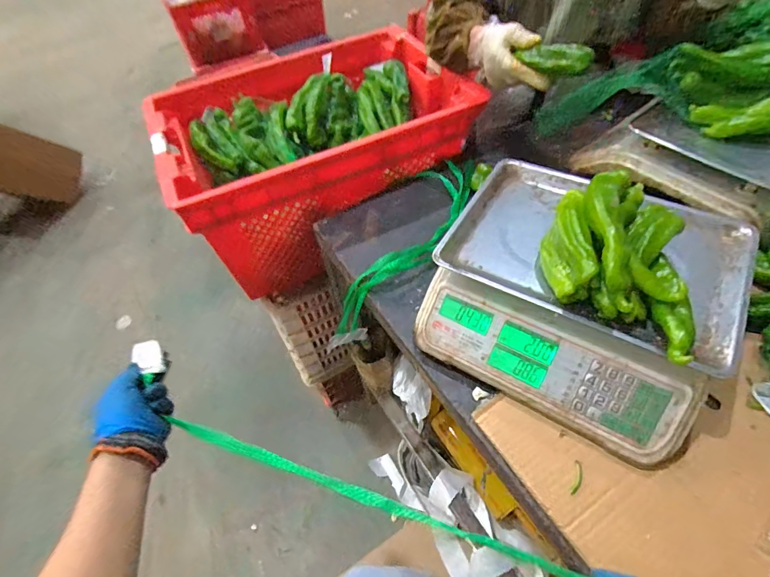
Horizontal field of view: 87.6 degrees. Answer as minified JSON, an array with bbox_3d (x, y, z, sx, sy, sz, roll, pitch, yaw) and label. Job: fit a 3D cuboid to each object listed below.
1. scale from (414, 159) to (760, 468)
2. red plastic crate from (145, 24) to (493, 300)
[{"bbox_3d":[0.247,-0.002,0.534,0.335,0.102,0.322,23,59,21],"label":"scale"},{"bbox_3d":[-0.154,-0.313,0.942,0.621,0.282,0.443,-26,55,-13],"label":"red plastic crate"}]

